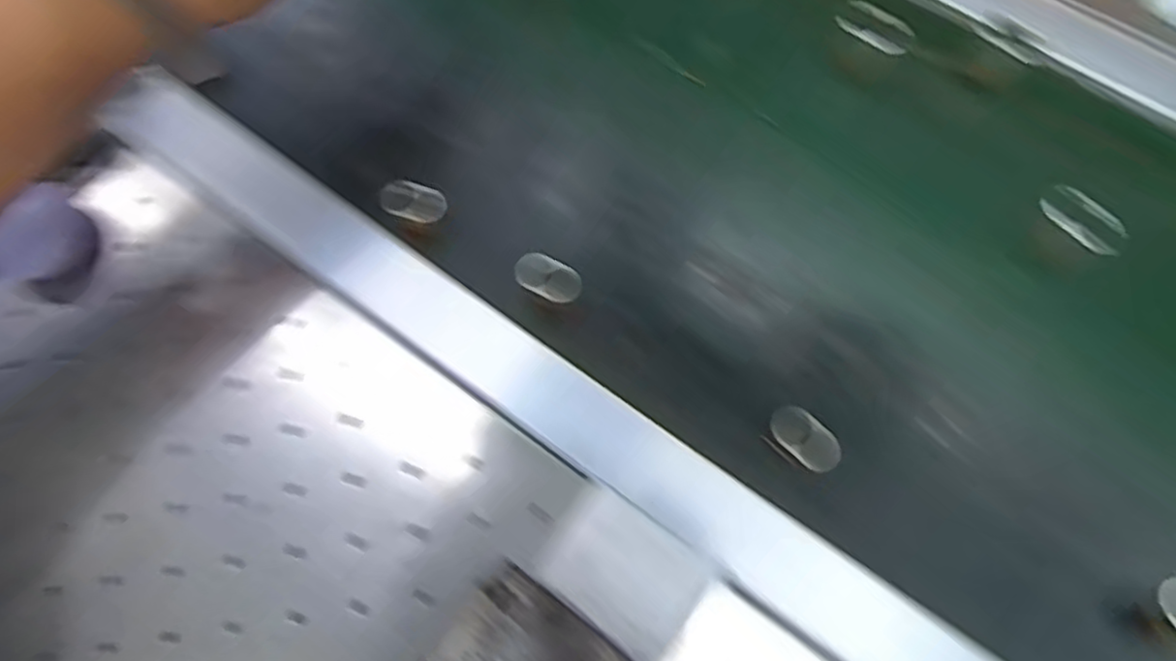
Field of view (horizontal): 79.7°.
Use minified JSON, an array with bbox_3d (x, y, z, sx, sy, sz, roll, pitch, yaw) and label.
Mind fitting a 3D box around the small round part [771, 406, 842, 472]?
[{"bbox_3d":[0.097,0.048,0.315,0.034,0.004,0.019,42,77,15],"label":"small round part"}]

